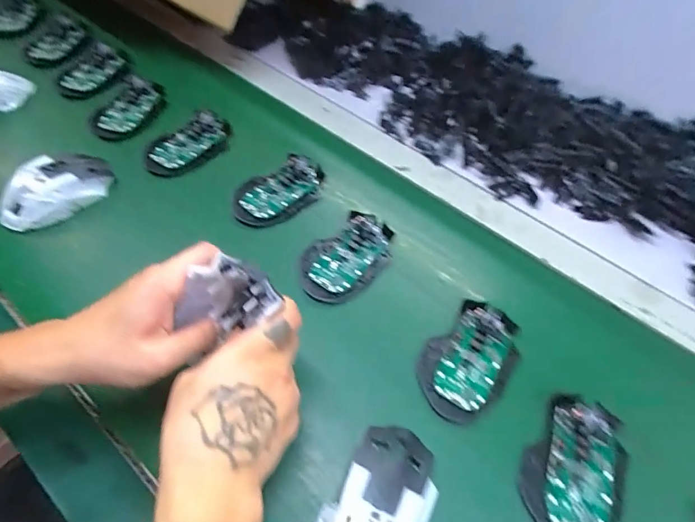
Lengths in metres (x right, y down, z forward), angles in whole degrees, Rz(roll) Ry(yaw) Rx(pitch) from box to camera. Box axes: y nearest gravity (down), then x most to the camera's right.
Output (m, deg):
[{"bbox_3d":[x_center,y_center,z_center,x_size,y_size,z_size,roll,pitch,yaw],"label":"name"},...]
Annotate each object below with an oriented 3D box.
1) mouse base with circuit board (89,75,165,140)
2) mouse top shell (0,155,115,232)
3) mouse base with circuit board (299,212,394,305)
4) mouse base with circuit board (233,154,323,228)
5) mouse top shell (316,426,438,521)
[{"bbox_3d":[-0.284,-0.204,0.552,0.071,0.025,0.124,11,54,4],"label":"mouse base with circuit board"},{"bbox_3d":[-0.313,-0.080,0.452,0.059,0.038,0.114,34,59,19],"label":"mouse top shell"},{"bbox_3d":[0.003,-0.006,0.436,0.114,0.027,0.074,-30,61,-23],"label":"mouse base with circuit board"},{"bbox_3d":[-0.078,-0.081,0.490,0.114,0.027,0.073,-24,59,-20],"label":"mouse base with circuit board"},{"bbox_3d":[0.022,0.176,0.298,0.065,0.038,0.113,31,58,17],"label":"mouse top shell"}]

